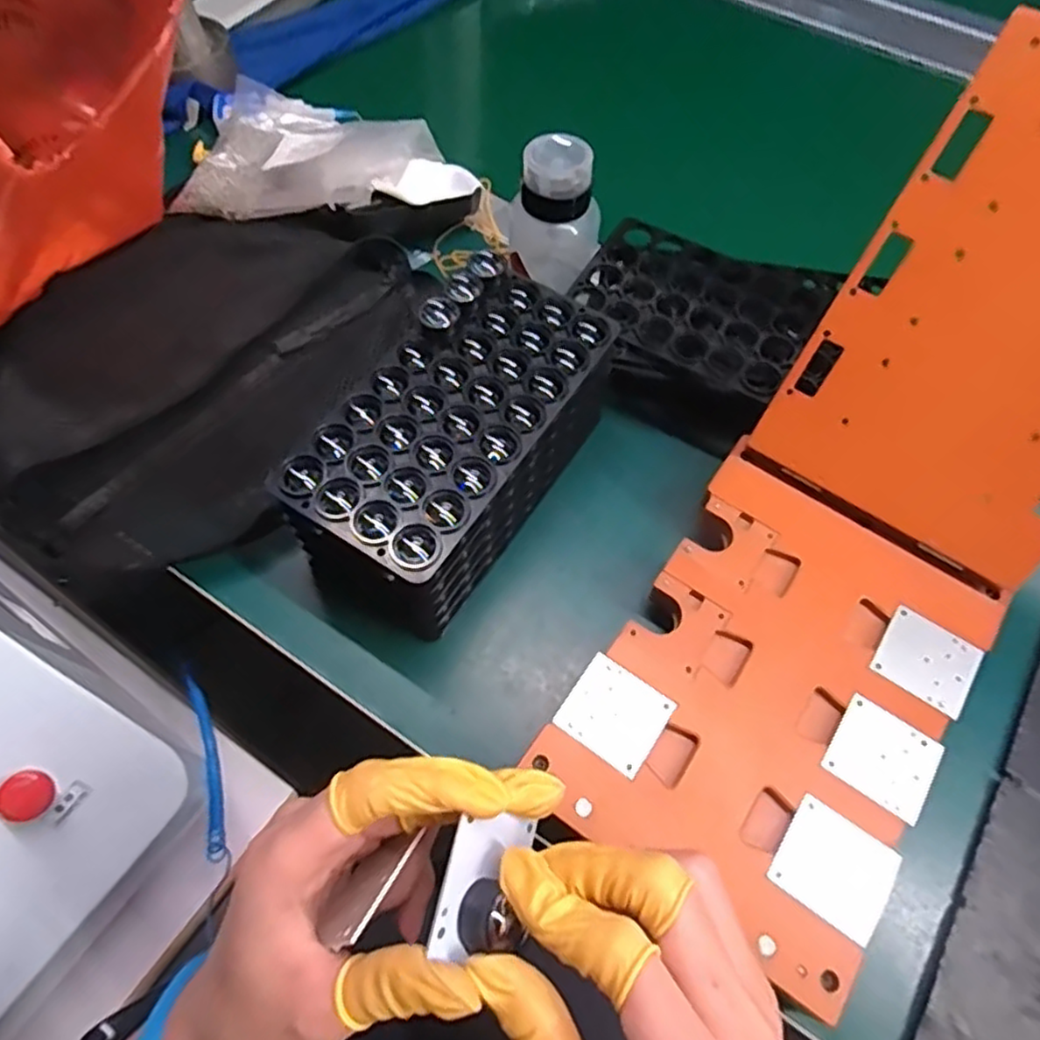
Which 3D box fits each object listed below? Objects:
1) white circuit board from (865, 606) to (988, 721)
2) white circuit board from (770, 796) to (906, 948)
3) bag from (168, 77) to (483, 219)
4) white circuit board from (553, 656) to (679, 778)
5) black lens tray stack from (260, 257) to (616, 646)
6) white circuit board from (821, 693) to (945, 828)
[{"bbox_3d":[0.216,0.073,0.359,0.046,0.005,0.044,34,68,16],"label":"white circuit board"},{"bbox_3d":[0.146,0.160,0.314,0.048,0.004,0.045,33,68,15],"label":"white circuit board"},{"bbox_3d":[-0.151,-0.294,0.550,0.221,0.046,0.138,4,63,2],"label":"bag"},{"bbox_3d":[0.048,0.098,0.345,0.048,0.004,0.044,33,68,15],"label":"white circuit board"},{"bbox_3d":[-0.034,-0.046,0.396,0.097,0.098,0.195,31,67,14],"label":"black lens tray stack"},{"bbox_3d":[0.180,0.117,0.336,0.046,0.004,0.044,34,68,16],"label":"white circuit board"}]

